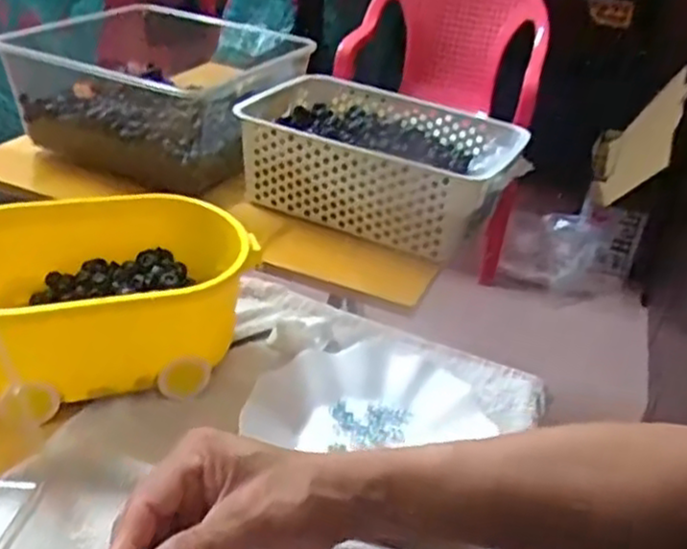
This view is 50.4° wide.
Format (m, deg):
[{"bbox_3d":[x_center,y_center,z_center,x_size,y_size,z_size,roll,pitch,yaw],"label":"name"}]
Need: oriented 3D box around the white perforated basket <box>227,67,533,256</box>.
[{"bbox_3d":[0.037,-0.143,0.894,0.329,0.097,0.212,18,32,19],"label":"white perforated basket"}]

